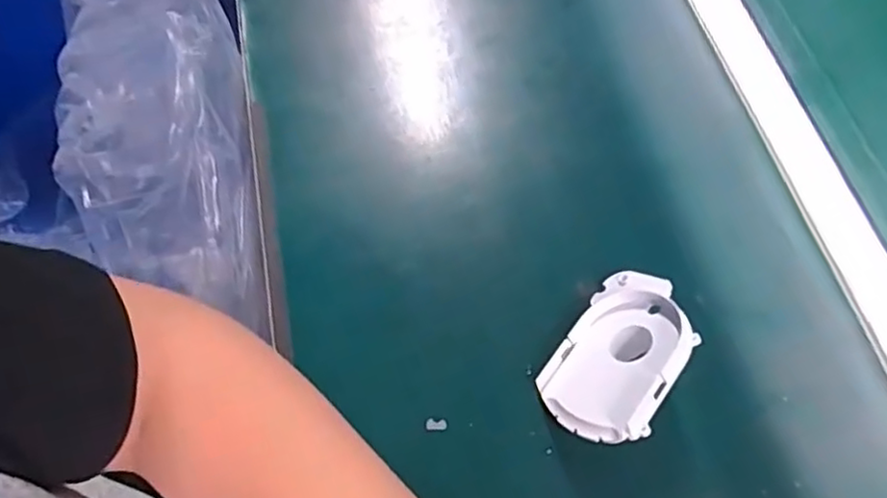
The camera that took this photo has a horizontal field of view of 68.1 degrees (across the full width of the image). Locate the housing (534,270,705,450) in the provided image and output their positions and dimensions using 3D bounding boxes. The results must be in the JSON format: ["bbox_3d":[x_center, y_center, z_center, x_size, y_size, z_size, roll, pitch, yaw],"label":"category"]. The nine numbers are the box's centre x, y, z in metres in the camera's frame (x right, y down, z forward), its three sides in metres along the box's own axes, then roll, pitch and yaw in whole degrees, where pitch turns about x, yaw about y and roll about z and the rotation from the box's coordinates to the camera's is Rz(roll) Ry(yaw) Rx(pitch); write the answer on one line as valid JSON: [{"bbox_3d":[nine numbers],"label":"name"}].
[{"bbox_3d":[0.099,0.058,0.357,0.068,0.022,0.099,14,60,48],"label":"housing"}]

